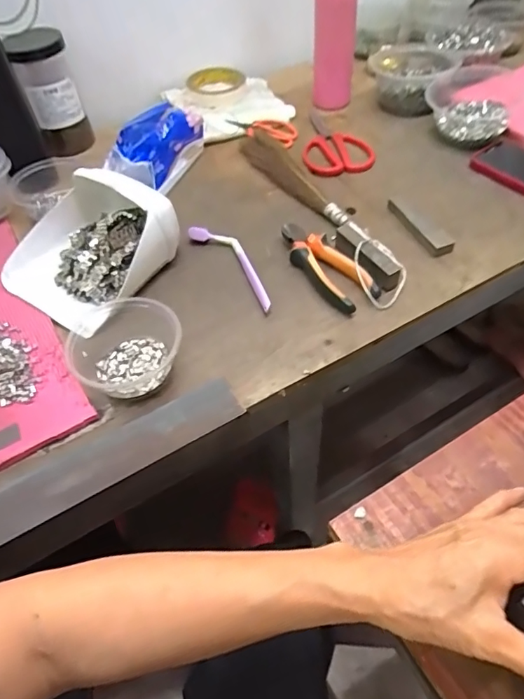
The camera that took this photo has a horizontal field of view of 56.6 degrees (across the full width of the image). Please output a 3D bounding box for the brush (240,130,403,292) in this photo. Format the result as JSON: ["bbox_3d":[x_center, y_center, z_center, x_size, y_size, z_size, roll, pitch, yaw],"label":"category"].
[{"bbox_3d":[0.061,-0.205,0.637,0.046,0.043,0.362,-24,54,-14],"label":"brush"}]

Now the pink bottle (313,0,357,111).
[{"bbox_3d":[0.112,-0.496,0.743,0.058,0.213,0.058,8,53,11],"label":"pink bottle"}]

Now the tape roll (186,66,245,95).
[{"bbox_3d":[-0.084,-0.452,0.821,0.092,0.021,0.092,-2,51,3],"label":"tape roll"}]

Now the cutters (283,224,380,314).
[{"bbox_3d":[0.072,-0.101,0.568,0.053,0.025,0.147,-31,56,-19],"label":"cutters"}]

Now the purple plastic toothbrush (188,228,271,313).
[{"bbox_3d":[-0.028,-0.103,0.583,0.041,0.021,0.162,-32,56,-19],"label":"purple plastic toothbrush"}]

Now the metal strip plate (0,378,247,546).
[{"bbox_3d":[-0.134,0.097,0.437,0.246,0.006,0.048,-27,52,-17],"label":"metal strip plate"}]

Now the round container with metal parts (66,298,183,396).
[{"bbox_3d":[-0.143,-0.005,0.488,0.116,0.044,0.112,-2,51,3],"label":"round container with metal parts"}]

